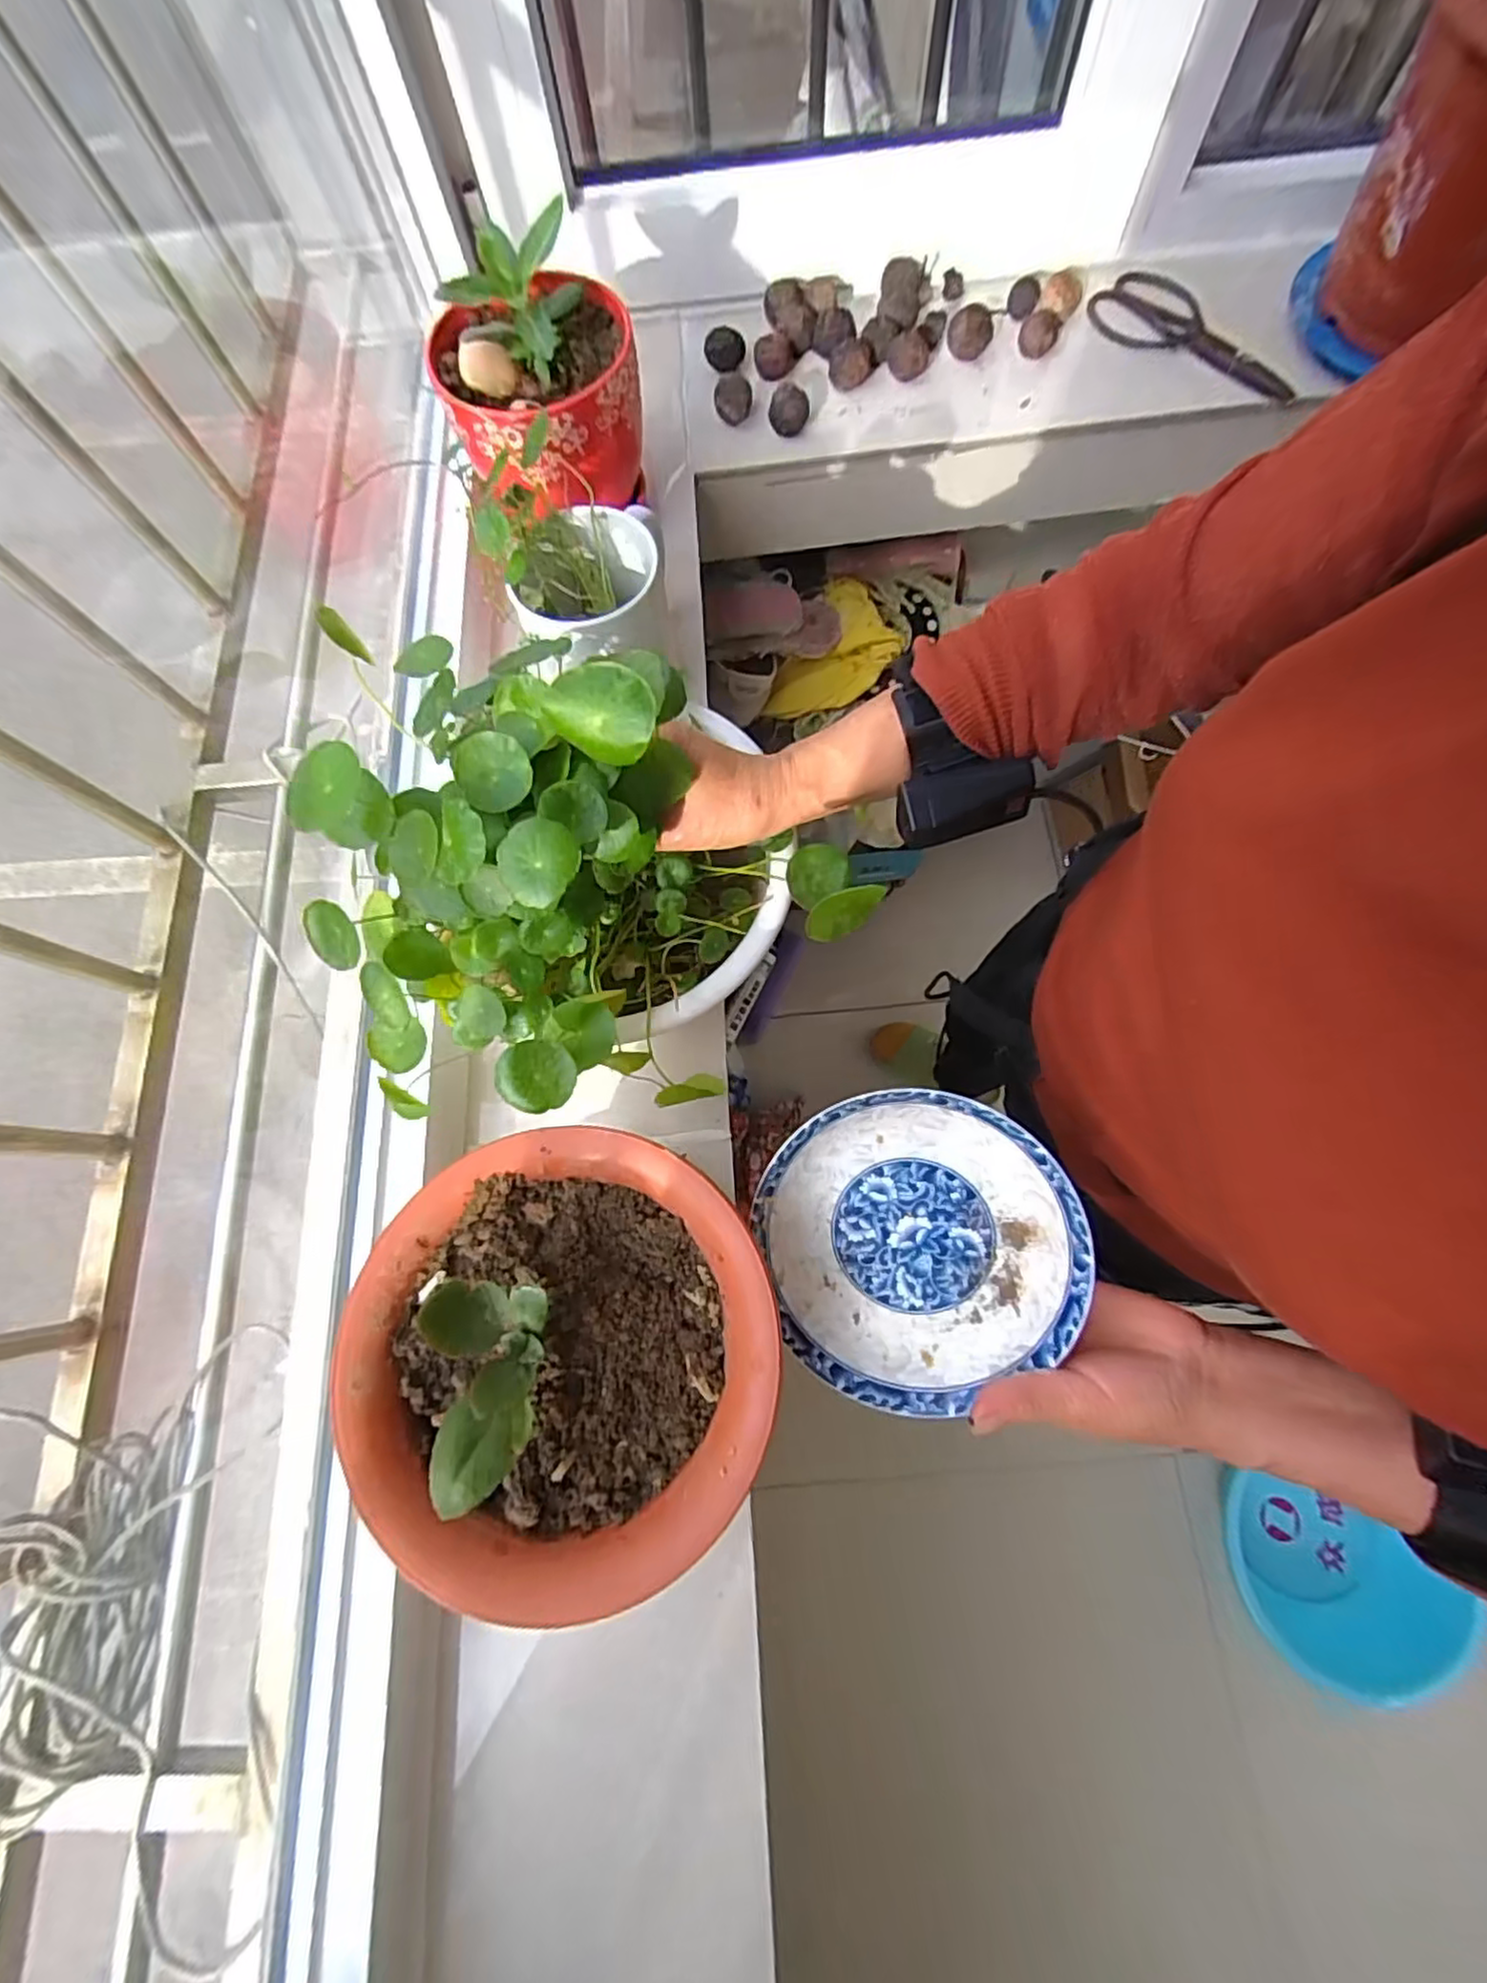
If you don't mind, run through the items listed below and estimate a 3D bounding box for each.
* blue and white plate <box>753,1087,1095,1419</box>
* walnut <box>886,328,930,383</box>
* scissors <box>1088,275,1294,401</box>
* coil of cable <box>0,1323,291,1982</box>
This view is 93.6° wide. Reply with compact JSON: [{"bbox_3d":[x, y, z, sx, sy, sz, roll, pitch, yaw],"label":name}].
[{"bbox_3d":[0.083,0.121,0.336,0.144,0.022,0.146,0,91,13],"label":"blue and white plate"},{"bbox_3d":[0.150,-0.578,0.632,0.035,0.027,0.033,15,73,7],"label":"walnut"},{"bbox_3d":[0.407,-0.590,0.621,0.195,0.013,0.095,34,77,12],"label":"scissors"},{"bbox_3d":[-0.410,0.390,0.428,0.167,0.085,0.284,-9,72,0],"label":"coil of cable"}]

